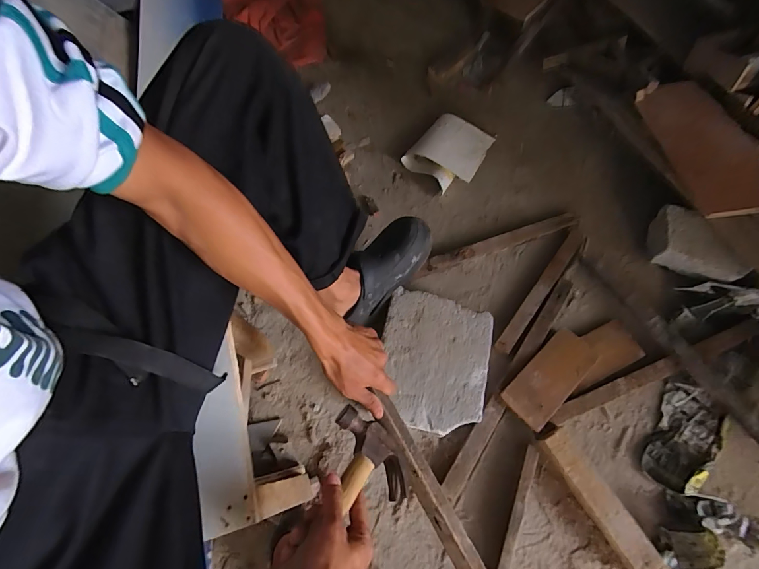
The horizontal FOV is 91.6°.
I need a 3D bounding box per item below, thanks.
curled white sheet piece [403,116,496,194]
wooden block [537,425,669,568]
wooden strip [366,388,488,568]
[{"bbox_3d":[0.180,-0.339,0.937,0.171,0.050,0.219,36,72,16],"label":"curled white sheet piece"},{"bbox_3d":[0.362,0.362,0.623,0.055,0.051,0.245,-29,68,-10],"label":"wooden block"},{"bbox_3d":[0.082,0.301,0.488,0.036,0.017,0.312,-28,84,-10],"label":"wooden strip"}]

